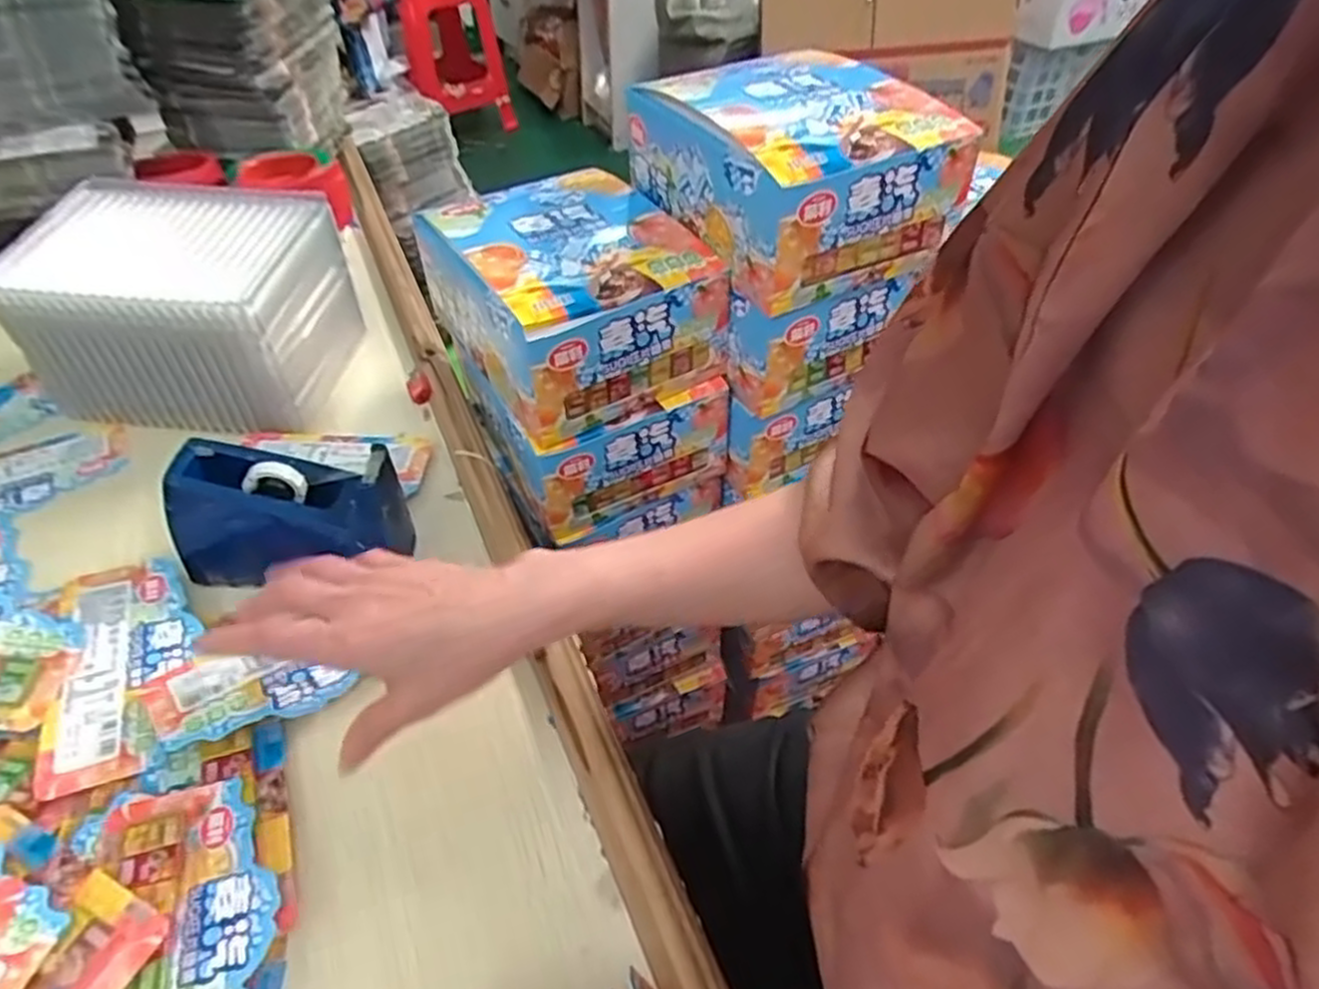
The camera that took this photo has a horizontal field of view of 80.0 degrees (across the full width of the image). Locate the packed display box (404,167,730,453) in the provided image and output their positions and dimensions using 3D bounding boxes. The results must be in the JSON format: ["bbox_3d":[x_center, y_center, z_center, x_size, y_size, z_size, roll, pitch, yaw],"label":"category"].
[{"bbox_3d":[-0.069,-0.150,0.574,0.149,0.098,0.200,-22,50,-26],"label":"packed display box"}]

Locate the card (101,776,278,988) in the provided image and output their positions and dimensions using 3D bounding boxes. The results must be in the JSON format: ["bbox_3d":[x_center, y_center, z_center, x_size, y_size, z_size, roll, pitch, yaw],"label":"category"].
[{"bbox_3d":[-0.214,0.194,0.350,0.074,0.013,0.148,-5,43,-19],"label":"card"}]

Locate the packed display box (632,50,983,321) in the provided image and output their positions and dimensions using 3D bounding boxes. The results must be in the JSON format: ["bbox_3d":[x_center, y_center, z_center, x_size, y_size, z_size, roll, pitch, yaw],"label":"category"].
[{"bbox_3d":[0.087,-0.230,0.546,0.149,0.100,0.193,-18,49,-23],"label":"packed display box"}]

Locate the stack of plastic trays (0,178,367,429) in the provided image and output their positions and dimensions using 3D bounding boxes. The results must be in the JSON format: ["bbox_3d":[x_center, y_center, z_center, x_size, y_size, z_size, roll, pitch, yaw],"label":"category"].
[{"bbox_3d":[-0.363,-0.140,0.621,0.204,0.144,0.147,6,43,0],"label":"stack of plastic trays"}]

